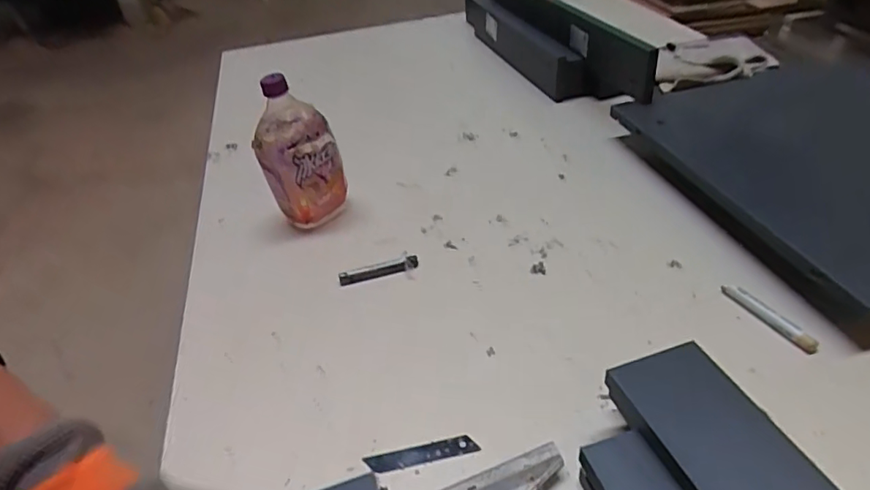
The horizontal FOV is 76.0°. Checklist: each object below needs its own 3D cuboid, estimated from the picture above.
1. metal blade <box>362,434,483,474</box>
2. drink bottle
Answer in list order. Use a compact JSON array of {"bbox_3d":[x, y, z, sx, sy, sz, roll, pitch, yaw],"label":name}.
[{"bbox_3d":[-0.011,0.177,0.469,0.093,0.004,0.018,-13,44,-4],"label":"metal blade"},{"bbox_3d":[-0.175,-0.118,0.714,0.098,0.198,0.072,-17,39,-12],"label":"drink bottle"}]

